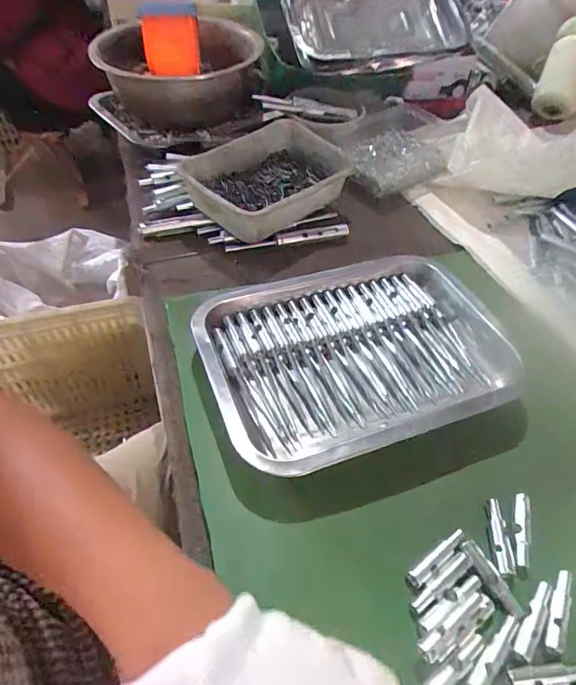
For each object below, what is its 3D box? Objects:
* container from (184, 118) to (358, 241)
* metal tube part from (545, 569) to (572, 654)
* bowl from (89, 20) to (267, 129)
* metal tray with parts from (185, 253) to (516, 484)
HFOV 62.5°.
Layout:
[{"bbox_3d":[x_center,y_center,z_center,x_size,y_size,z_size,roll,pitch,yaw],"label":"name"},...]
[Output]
[{"bbox_3d":[-0.018,-0.192,0.571,0.203,0.063,0.144,-37,61,-28],"label":"container"},{"bbox_3d":[0.172,0.168,0.300,0.011,0.004,0.050,25,54,16],"label":"metal tube part"},{"bbox_3d":[-0.147,-0.387,0.679,0.230,0.087,0.249,2,51,-2],"label":"bowl"},{"bbox_3d":[0.062,0.006,0.417,0.266,0.041,0.187,-16,54,-16],"label":"metal tray with parts"}]

